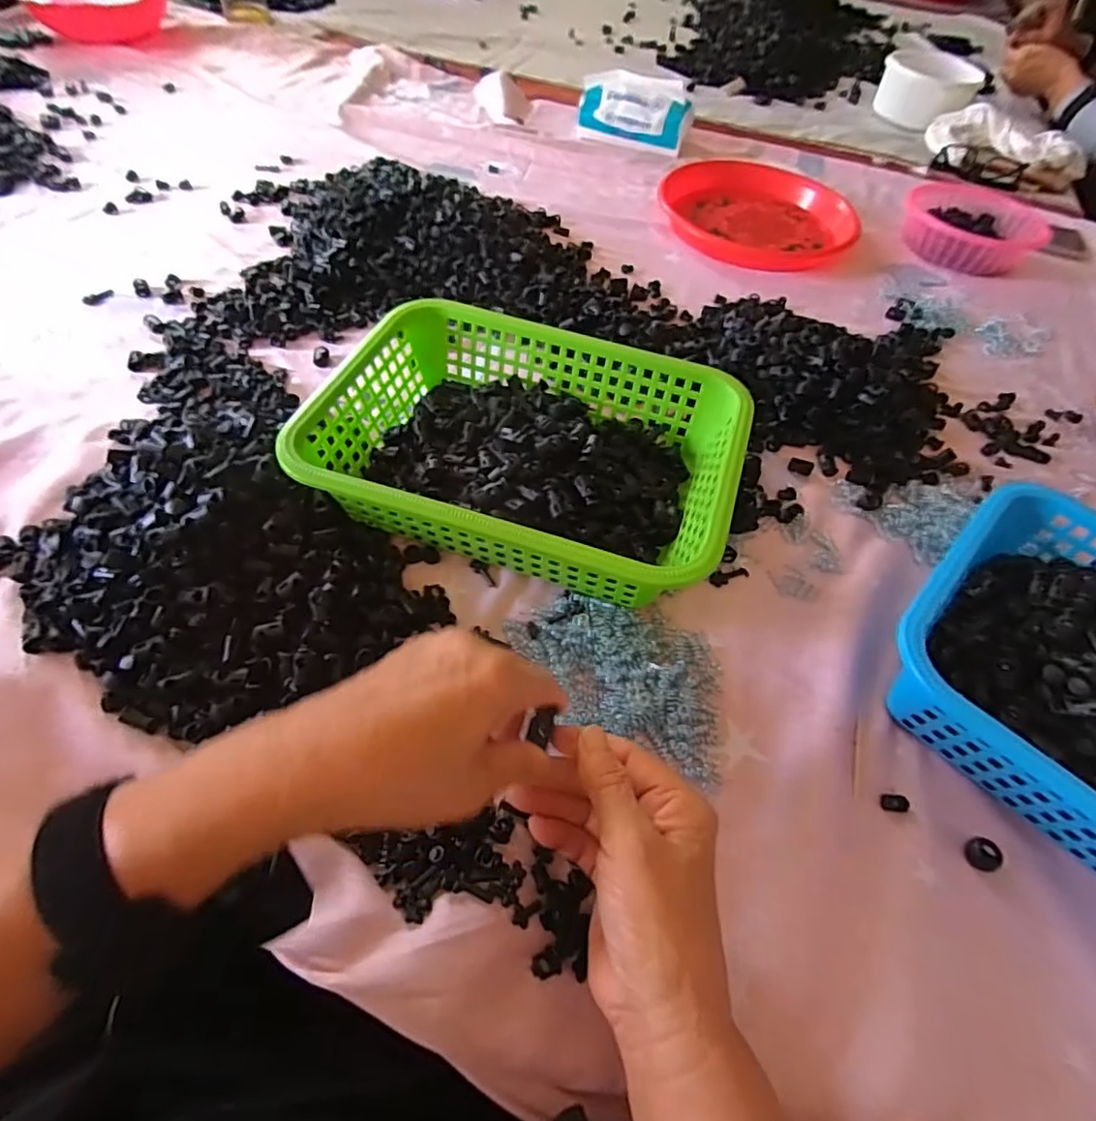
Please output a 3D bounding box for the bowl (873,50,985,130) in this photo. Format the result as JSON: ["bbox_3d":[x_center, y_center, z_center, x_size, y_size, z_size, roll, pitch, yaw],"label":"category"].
[{"bbox_3d":[0.661,-0.826,1.037,0.154,0.079,0.149,2,56,-3],"label":"bowl"}]

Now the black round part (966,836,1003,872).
[{"bbox_3d":[0.255,0.172,0.345,0.018,0.006,0.018,2,56,-3],"label":"black round part"}]

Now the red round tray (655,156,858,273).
[{"bbox_3d":[0.263,-0.475,0.781,0.218,0.032,0.248,-5,57,-8],"label":"red round tray"}]

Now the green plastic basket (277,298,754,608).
[{"bbox_3d":[-0.014,-0.083,0.453,0.295,0.083,0.207,18,56,7],"label":"green plastic basket"}]

